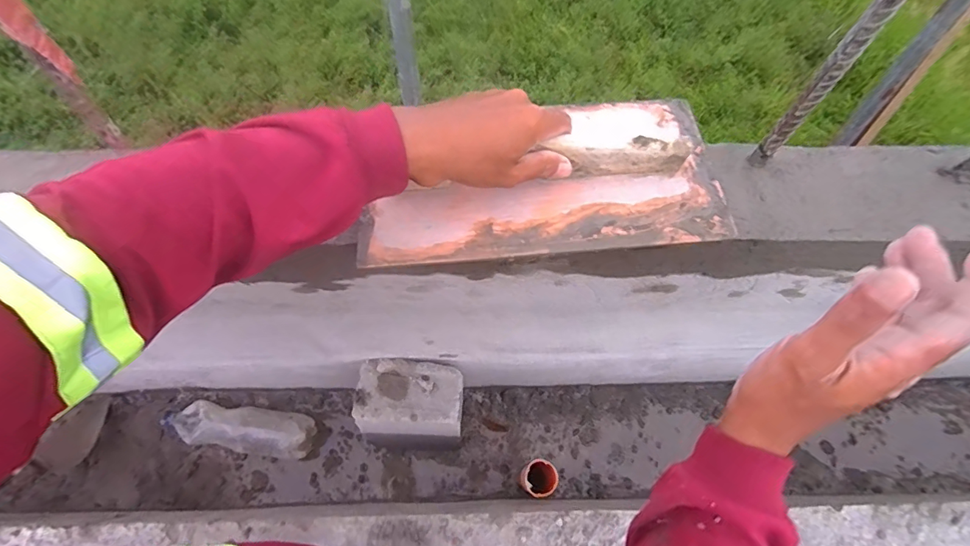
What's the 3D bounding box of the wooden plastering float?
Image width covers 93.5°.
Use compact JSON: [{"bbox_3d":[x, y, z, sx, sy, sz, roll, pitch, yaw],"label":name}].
[{"bbox_3d":[0.051,-0.094,0.411,0.319,0.039,0.157,-6,66,-2],"label":"wooden plastering float"}]

